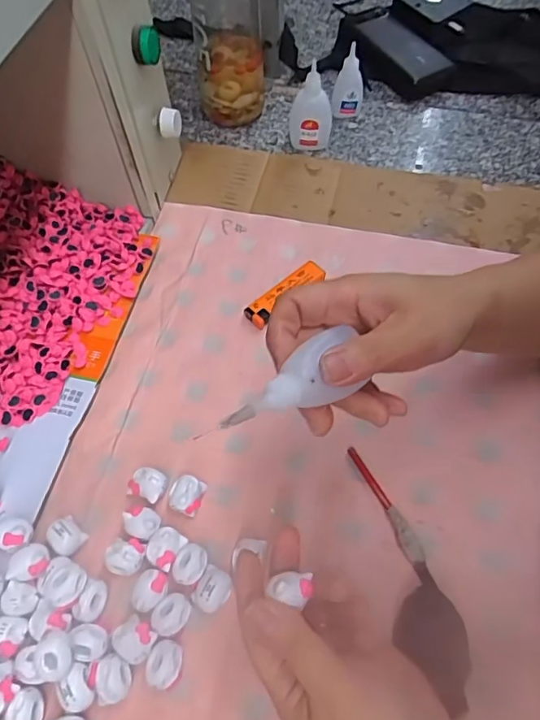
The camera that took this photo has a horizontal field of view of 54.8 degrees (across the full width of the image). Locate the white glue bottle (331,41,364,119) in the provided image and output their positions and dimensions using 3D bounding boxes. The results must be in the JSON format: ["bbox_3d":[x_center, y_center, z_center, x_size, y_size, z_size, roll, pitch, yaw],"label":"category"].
[{"bbox_3d":[0.091,-0.320,0.596,0.035,0.074,0.030,9,60,5],"label":"white glue bottle"}]

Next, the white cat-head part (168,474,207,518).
[{"bbox_3d":[-0.059,0.094,0.367,0.023,0.012,0.026,13,61,7],"label":"white cat-head part"}]

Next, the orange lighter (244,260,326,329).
[{"bbox_3d":[0.013,-0.060,0.468,0.081,0.015,0.022,-39,67,-20],"label":"orange lighter"}]

